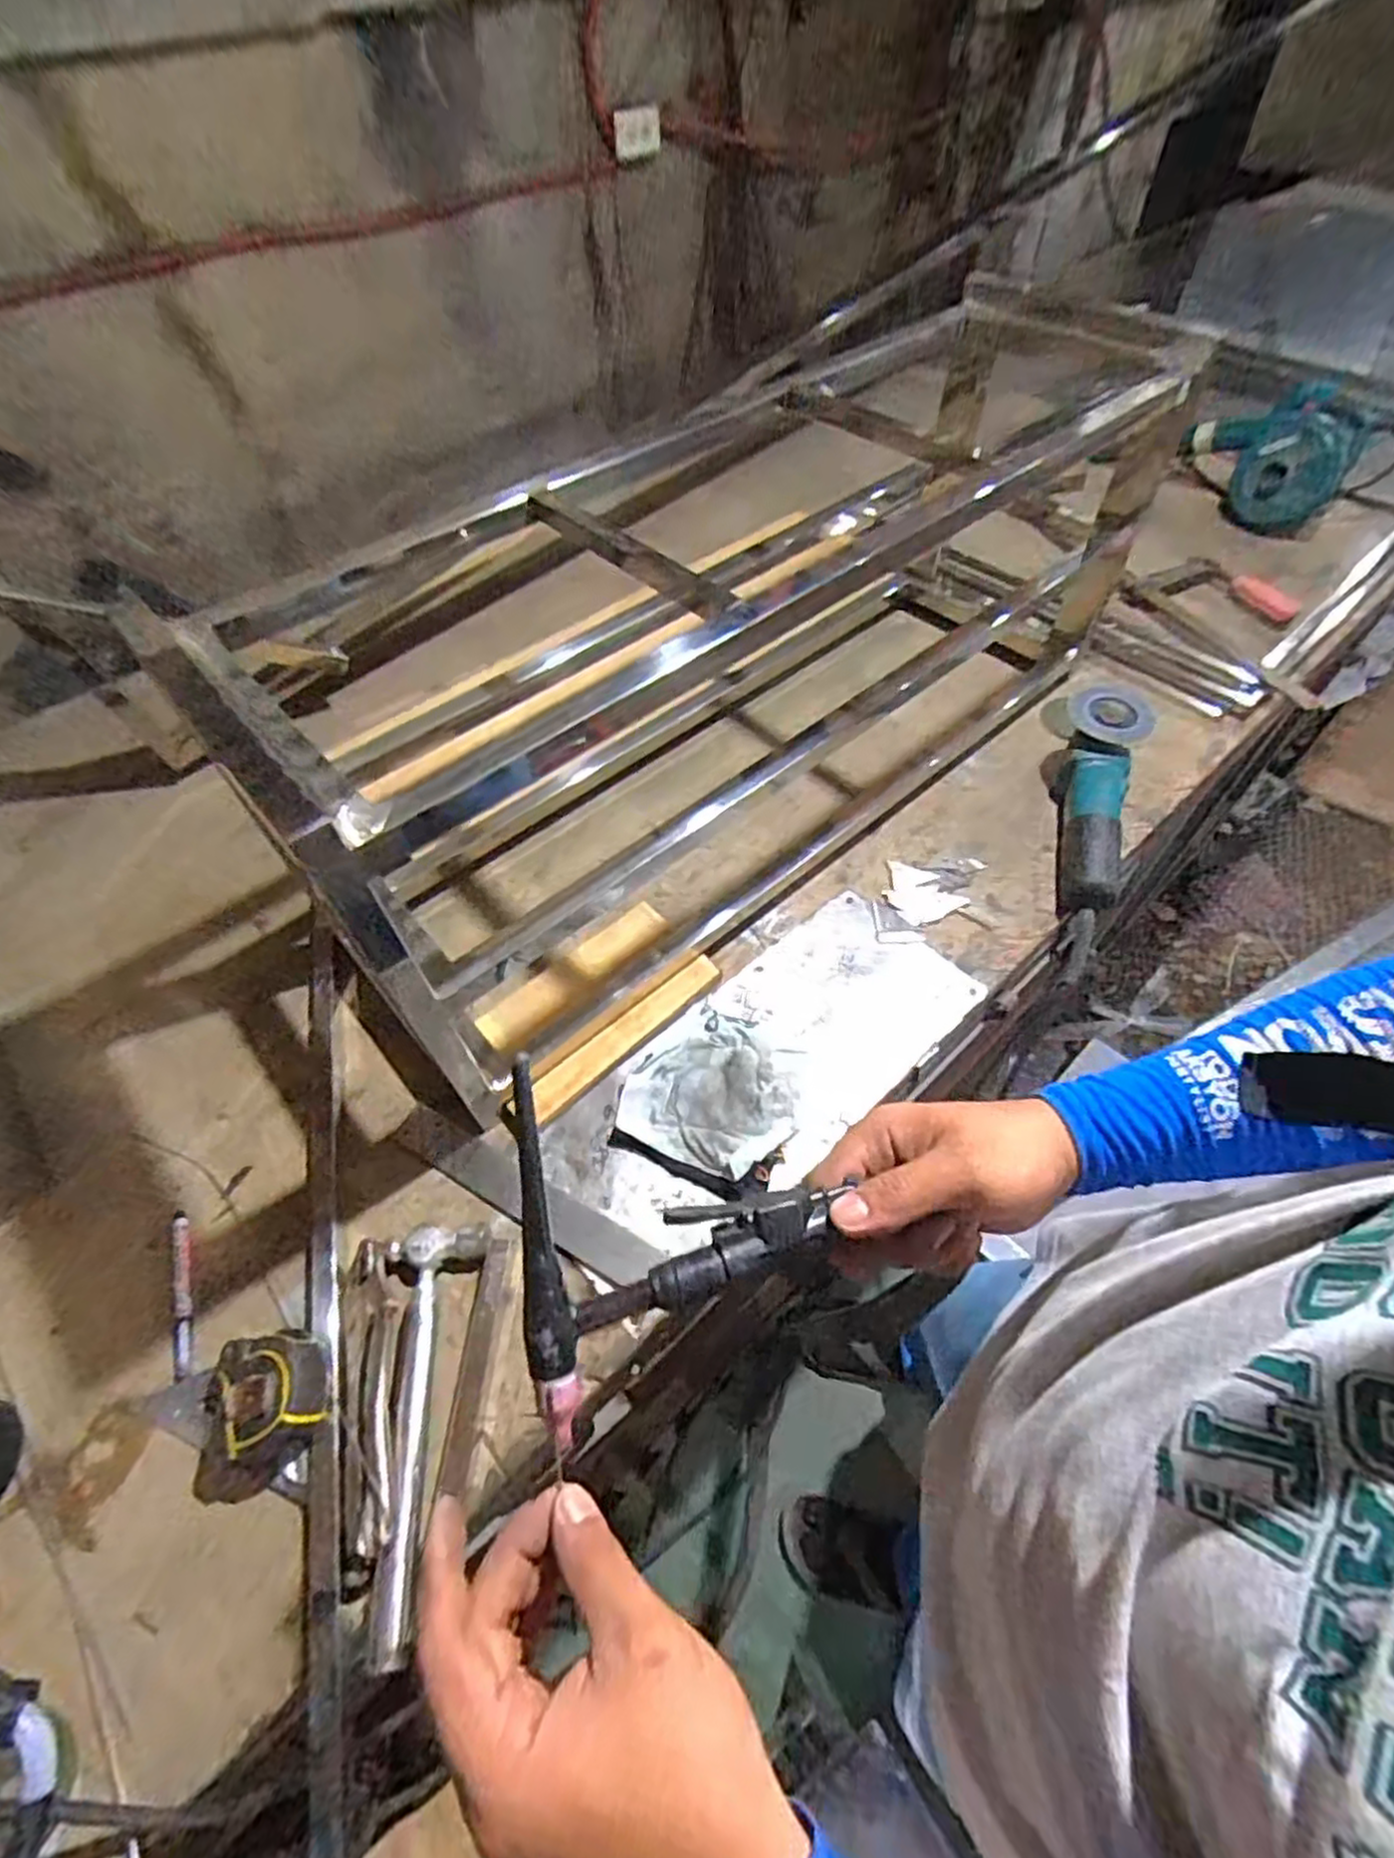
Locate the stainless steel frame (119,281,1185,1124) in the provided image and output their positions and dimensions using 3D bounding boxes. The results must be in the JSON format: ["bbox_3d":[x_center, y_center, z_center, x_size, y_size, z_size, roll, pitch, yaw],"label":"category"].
[{"bbox_3d":[0.100,-0.343,0.839,1.143,0.393,0.341,-37,60,-23],"label":"stainless steel frame"}]

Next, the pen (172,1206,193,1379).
[{"bbox_3d":[-0.427,0.300,0.626,0.017,0.009,0.134,-19,57,-12],"label":"pen"}]

